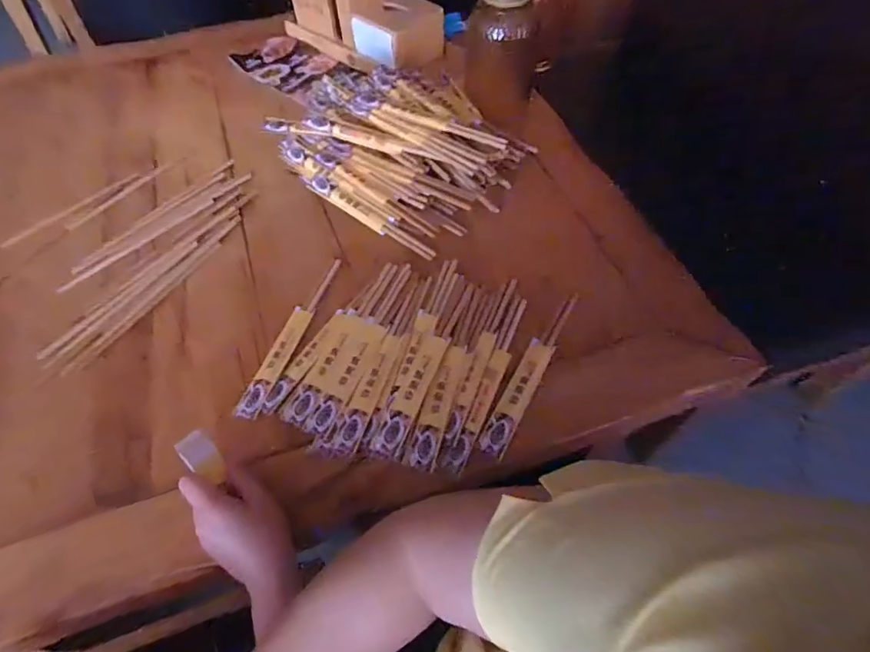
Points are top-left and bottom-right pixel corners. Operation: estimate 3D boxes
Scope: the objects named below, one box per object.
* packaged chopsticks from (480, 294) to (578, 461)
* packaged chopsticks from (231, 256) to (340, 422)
[{"bbox_3d":[0.113,0.049,0.570,0.031,0.012,0.231,23,60,17],"label":"packaged chopsticks"},{"bbox_3d":[-0.177,0.008,0.604,0.034,0.006,0.232,16,58,12],"label":"packaged chopsticks"}]

